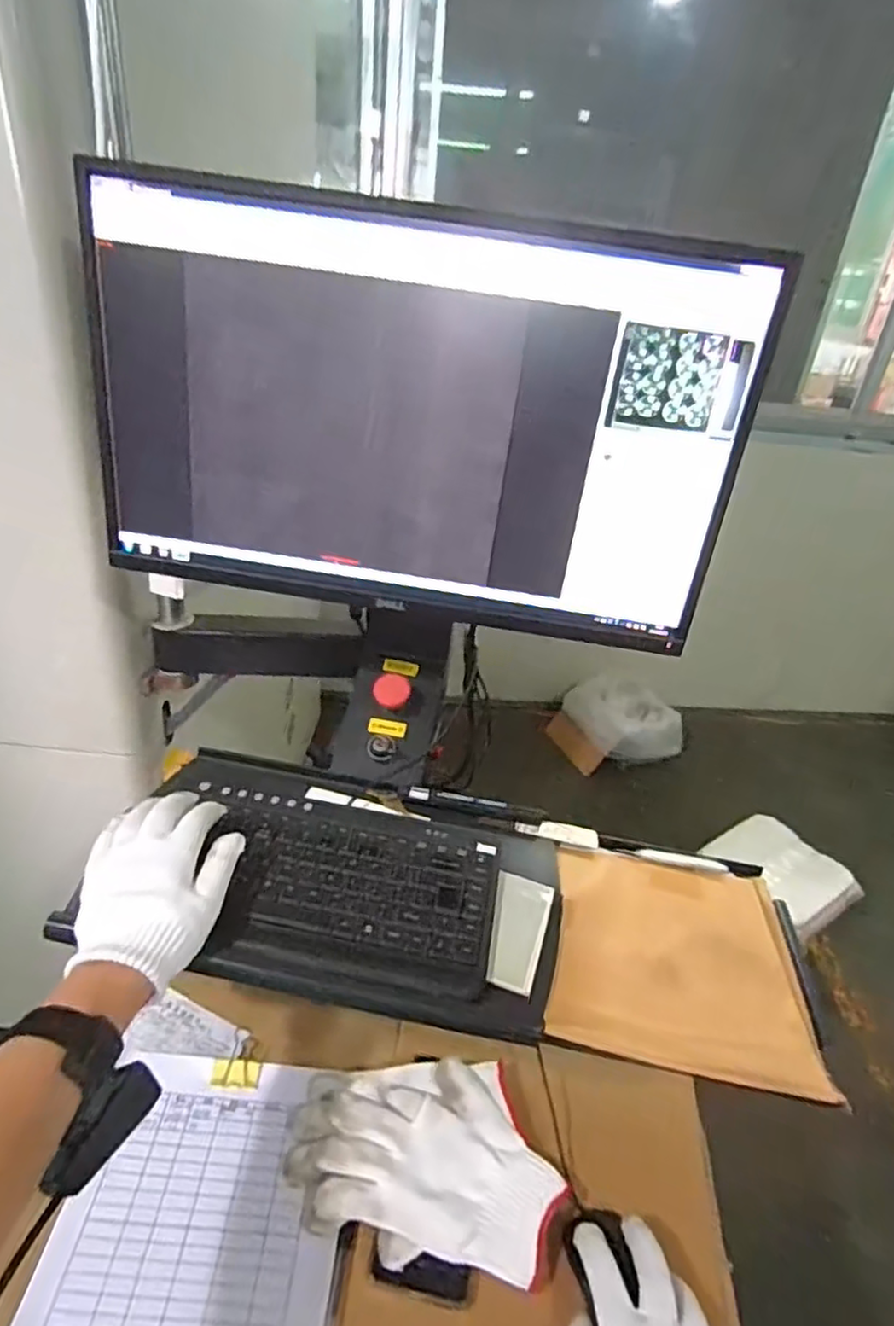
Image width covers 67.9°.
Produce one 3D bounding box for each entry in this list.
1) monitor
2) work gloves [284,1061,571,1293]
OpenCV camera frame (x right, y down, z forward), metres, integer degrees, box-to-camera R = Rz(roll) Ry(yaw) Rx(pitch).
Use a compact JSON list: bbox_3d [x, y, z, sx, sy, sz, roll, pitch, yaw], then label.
[{"bbox_3d":[-0.033,-0.192,0.572,0.552,0.321,0.061,7,30,0],"label":"monitor"},{"bbox_3d":[-0.020,0.404,0.548,0.213,0.033,0.136,8,30,3],"label":"work gloves"}]

